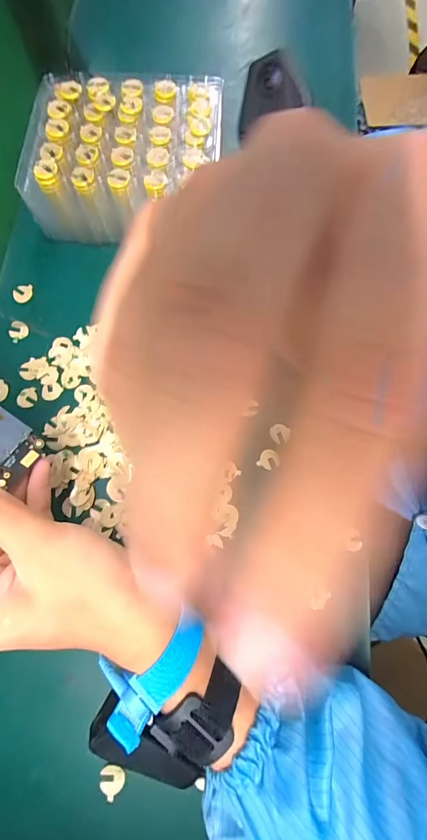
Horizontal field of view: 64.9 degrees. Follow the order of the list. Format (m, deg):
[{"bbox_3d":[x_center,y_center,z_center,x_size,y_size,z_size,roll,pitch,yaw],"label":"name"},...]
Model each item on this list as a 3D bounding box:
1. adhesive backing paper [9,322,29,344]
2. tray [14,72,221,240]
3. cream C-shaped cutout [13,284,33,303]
[{"bbox_3d":[-0.185,-0.084,0.317,0.019,0.004,0.017,-36,89,-1],"label":"adhesive backing paper"},{"bbox_3d":[-0.080,-0.247,0.325,0.175,0.065,0.145,5,75,3],"label":"tray"},{"bbox_3d":[-0.186,-0.123,0.328,0.018,0.004,0.016,-17,92,-16],"label":"cream C-shaped cutout"}]

